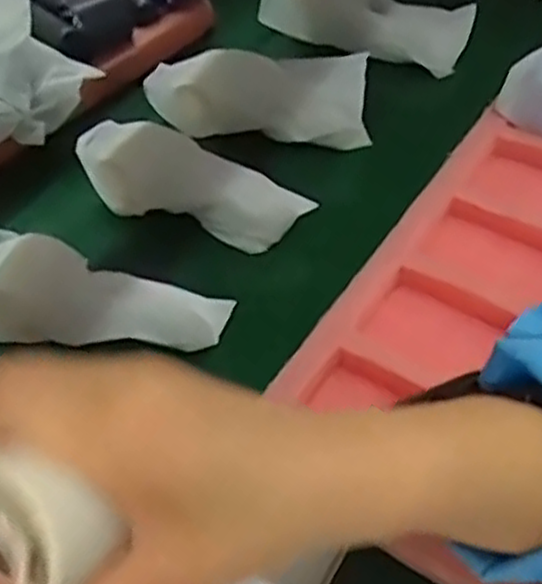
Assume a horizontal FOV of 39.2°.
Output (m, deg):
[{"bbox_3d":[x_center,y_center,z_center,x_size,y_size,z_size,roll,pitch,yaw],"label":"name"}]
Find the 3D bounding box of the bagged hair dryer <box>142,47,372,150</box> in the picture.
[{"bbox_3d":[-0.016,-0.172,0.651,0.193,0.070,0.045,10,51,13],"label":"bagged hair dryer"}]

